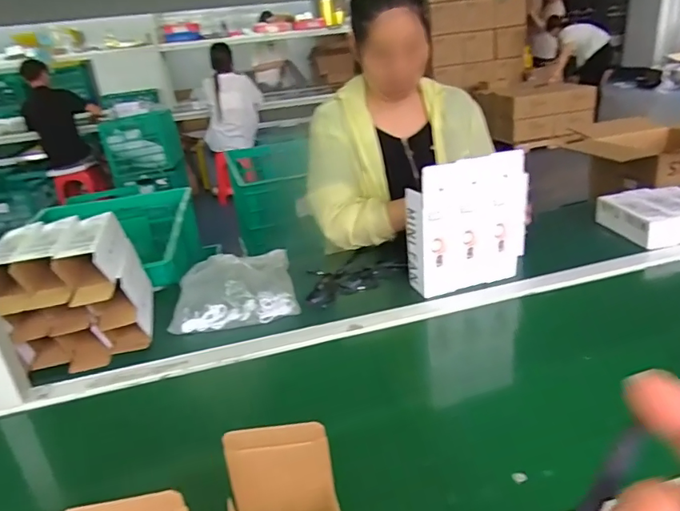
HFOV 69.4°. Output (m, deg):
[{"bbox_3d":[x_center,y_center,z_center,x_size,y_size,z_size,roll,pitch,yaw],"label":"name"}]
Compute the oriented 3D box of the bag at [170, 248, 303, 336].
[{"bbox_3d":[-0.212,0.045,0.992,0.223,0.071,0.278,-10,25,-8],"label":"bag"}]

